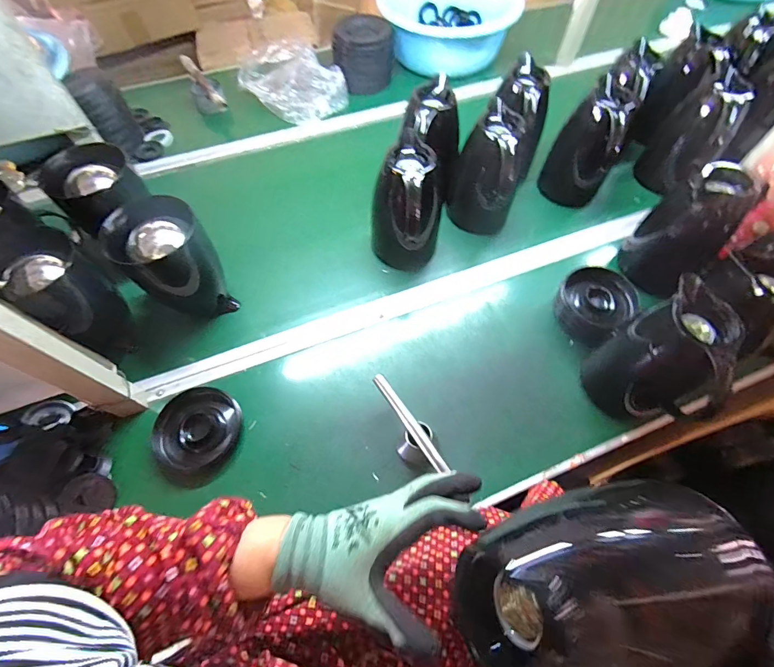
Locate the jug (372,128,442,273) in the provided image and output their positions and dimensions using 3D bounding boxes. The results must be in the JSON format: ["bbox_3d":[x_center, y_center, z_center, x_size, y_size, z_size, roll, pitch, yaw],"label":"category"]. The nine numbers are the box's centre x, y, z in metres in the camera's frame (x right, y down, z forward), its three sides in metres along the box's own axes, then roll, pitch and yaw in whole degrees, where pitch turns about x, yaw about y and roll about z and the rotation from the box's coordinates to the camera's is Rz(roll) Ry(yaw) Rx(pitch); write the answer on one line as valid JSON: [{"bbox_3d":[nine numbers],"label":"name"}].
[{"bbox_3d":[0.037,-0.213,0.664,0.106,0.201,0.126,-34,66,-17],"label":"jug"}]

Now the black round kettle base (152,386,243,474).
[{"bbox_3d":[-0.282,0.143,0.565,0.113,0.031,0.118,0,61,0],"label":"black round kettle base"}]

